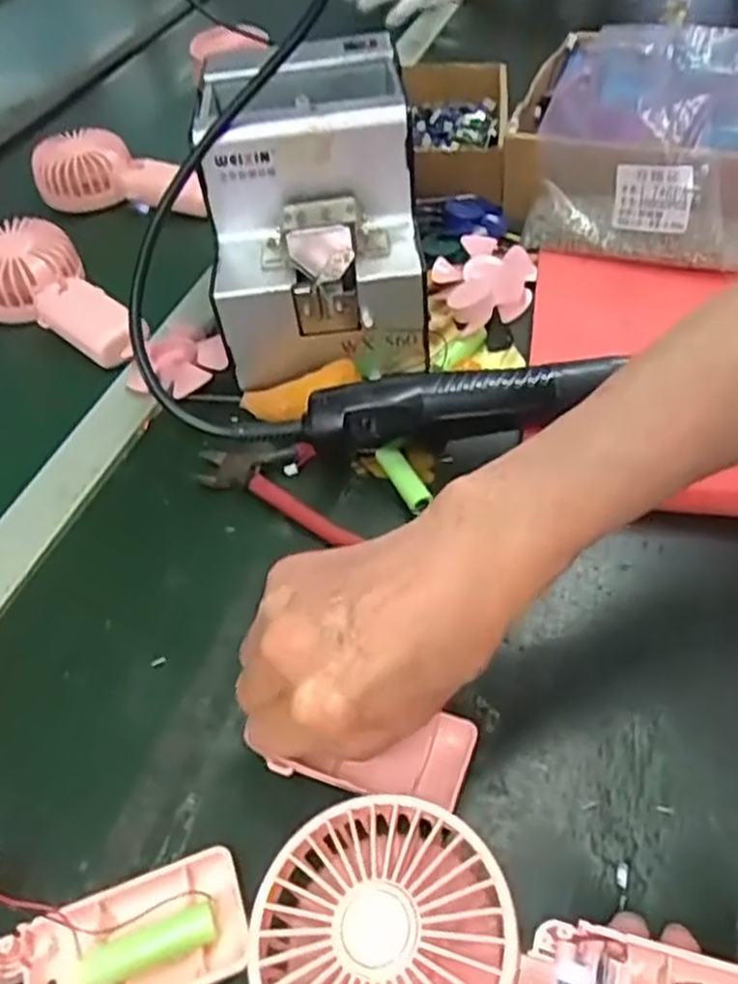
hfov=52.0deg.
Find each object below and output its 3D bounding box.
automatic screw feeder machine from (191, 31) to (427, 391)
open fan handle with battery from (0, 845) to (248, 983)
[{"bbox_3d":[-0.036,-0.187,0.496,0.127,0.138,0.176,-6,48,1],"label":"automatic screw feeder machine"},{"bbox_3d":[-0.093,0.172,0.283,0.092,0.018,0.047,-18,49,-10],"label":"open fan handle with battery"}]

